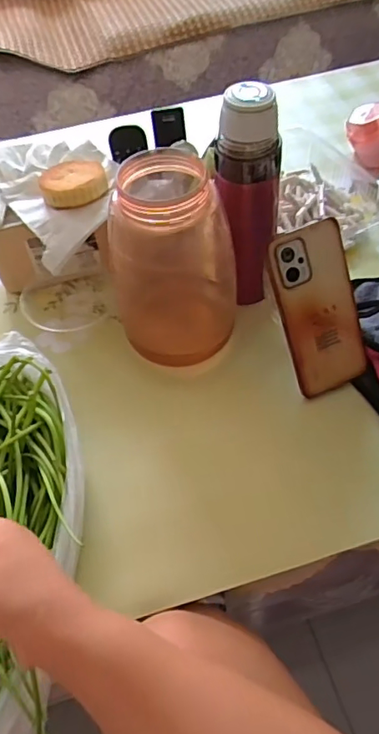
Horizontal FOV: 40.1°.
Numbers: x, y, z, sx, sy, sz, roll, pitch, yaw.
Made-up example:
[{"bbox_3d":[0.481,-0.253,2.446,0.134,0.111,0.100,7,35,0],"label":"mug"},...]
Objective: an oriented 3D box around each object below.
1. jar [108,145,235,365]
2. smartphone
[{"bbox_3d":[-0.012,-0.112,0.527,0.119,0.201,0.114,0,54,5],"label":"jar"},{"bbox_3d":[0.125,-0.053,0.499,0.074,0.161,0.008,-22,22,-5],"label":"smartphone"}]

